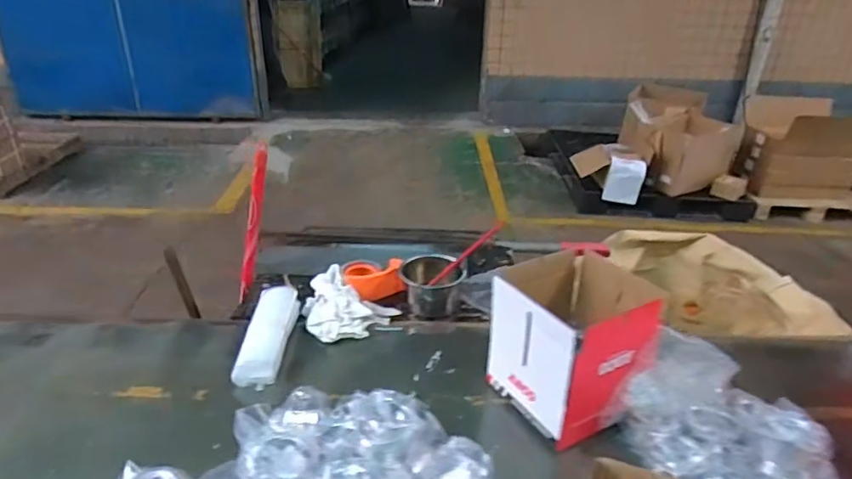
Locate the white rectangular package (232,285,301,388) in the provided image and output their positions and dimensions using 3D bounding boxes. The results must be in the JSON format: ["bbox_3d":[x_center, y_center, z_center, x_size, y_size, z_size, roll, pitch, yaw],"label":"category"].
[{"bbox_3d":[-0.280,0.164,0.982,0.075,0.051,0.222,1,26,-1],"label":"white rectangular package"}]

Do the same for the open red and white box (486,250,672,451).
[{"bbox_3d":[0.229,0.154,0.845,0.207,0.184,0.183,-13,30,-27],"label":"open red and white box"}]

